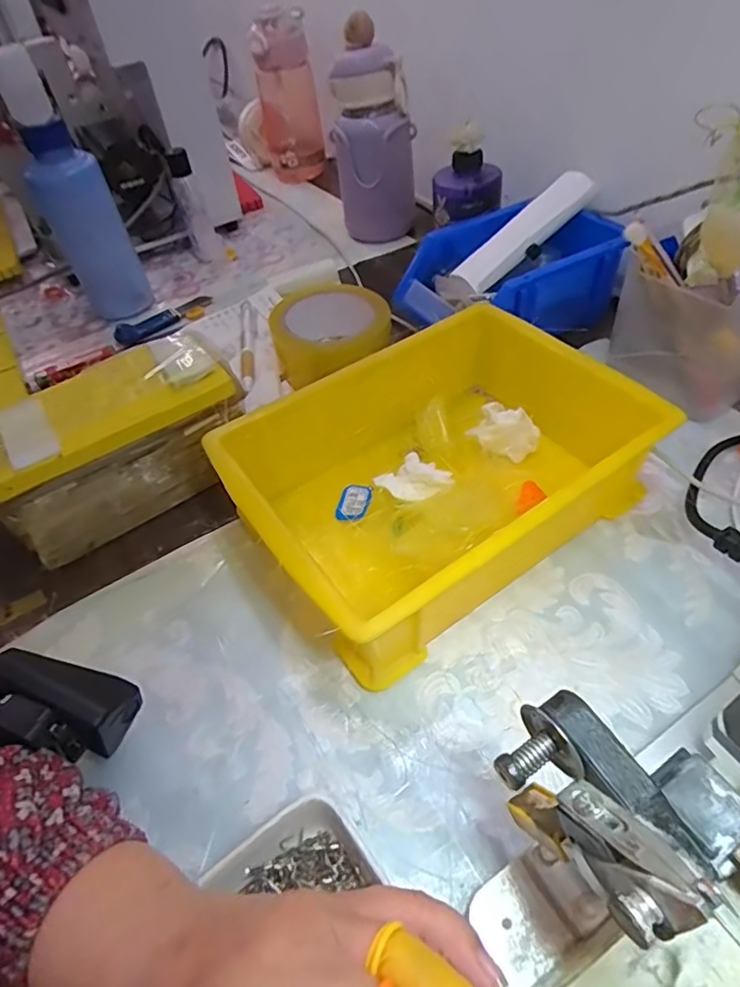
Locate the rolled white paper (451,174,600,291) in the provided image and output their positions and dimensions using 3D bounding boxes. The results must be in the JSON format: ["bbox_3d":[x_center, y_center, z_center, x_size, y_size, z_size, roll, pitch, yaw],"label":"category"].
[{"bbox_3d":[0.136,-0.232,0.501,0.140,0.020,0.037,-42,54,-3],"label":"rolled white paper"}]

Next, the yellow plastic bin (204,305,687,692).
[{"bbox_3d":[0.040,-0.011,0.361,0.225,0.077,0.170,-29,52,-18],"label":"yellow plastic bin"}]

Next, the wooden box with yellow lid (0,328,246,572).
[{"bbox_3d":[-0.171,-0.028,0.387,0.165,0.097,0.064,-32,52,-21],"label":"wooden box with yellow lid"}]

